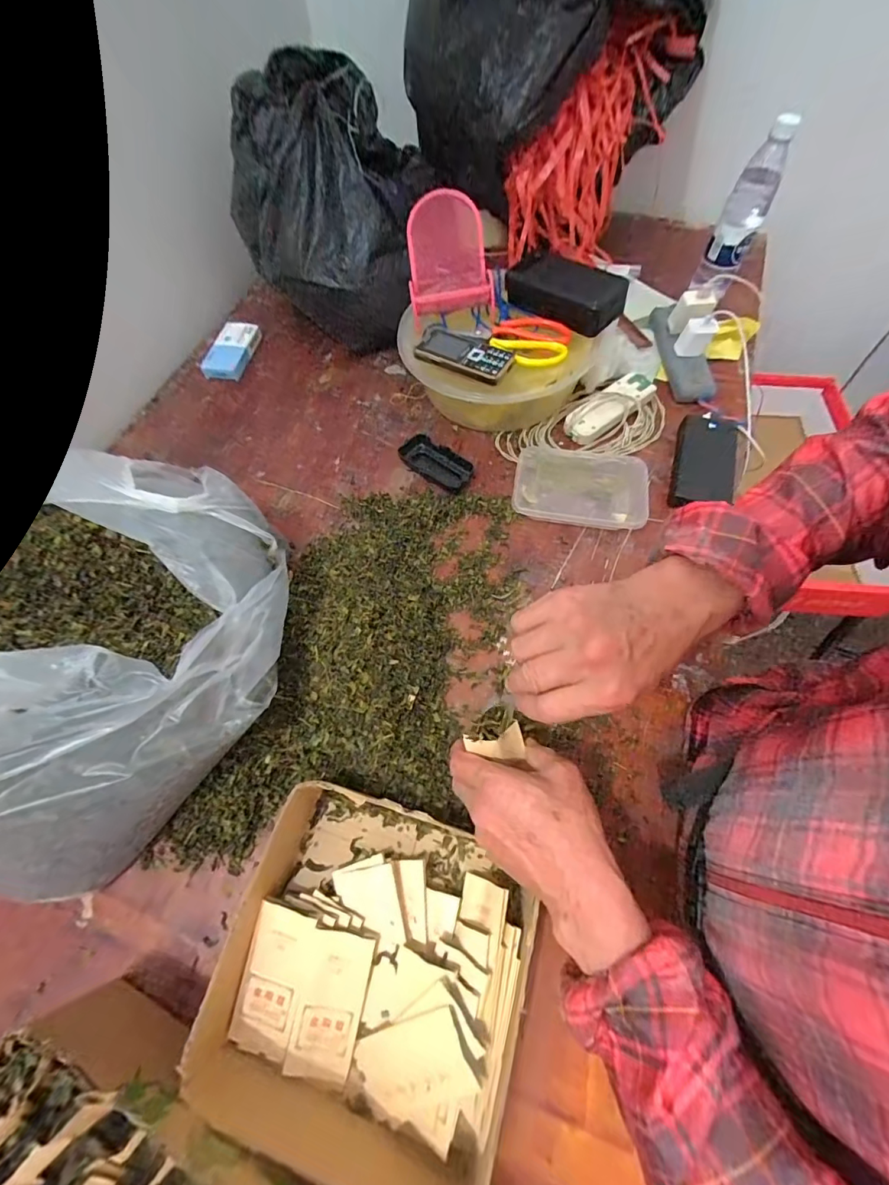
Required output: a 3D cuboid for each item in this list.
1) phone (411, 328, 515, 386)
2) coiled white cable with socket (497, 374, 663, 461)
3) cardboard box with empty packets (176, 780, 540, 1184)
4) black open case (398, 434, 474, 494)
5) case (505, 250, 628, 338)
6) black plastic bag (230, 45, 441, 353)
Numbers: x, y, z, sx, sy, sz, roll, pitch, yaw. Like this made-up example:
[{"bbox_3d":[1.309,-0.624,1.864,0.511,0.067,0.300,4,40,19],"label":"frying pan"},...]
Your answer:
[{"bbox_3d":[0.025,-0.318,0.590,0.129,0.018,0.062,26,68,13],"label":"phone"},{"bbox_3d":[0.207,-0.251,0.652,0.261,0.044,0.128,-14,65,-6],"label":"coiled white cable with socket"},{"bbox_3d":[-0.065,0.306,0.368,0.243,0.084,0.224,17,66,9],"label":"cardboard box with empty packets"},{"bbox_3d":[-0.013,-0.186,0.634,0.112,0.023,0.051,33,69,15],"label":"black open case"},{"bbox_3d":[0.162,-0.414,0.613,0.163,0.058,0.062,37,70,17],"label":"case"},{"bbox_3d":[-0.175,-0.582,0.698,0.289,0.272,0.225,16,66,9],"label":"black plastic bag"}]

